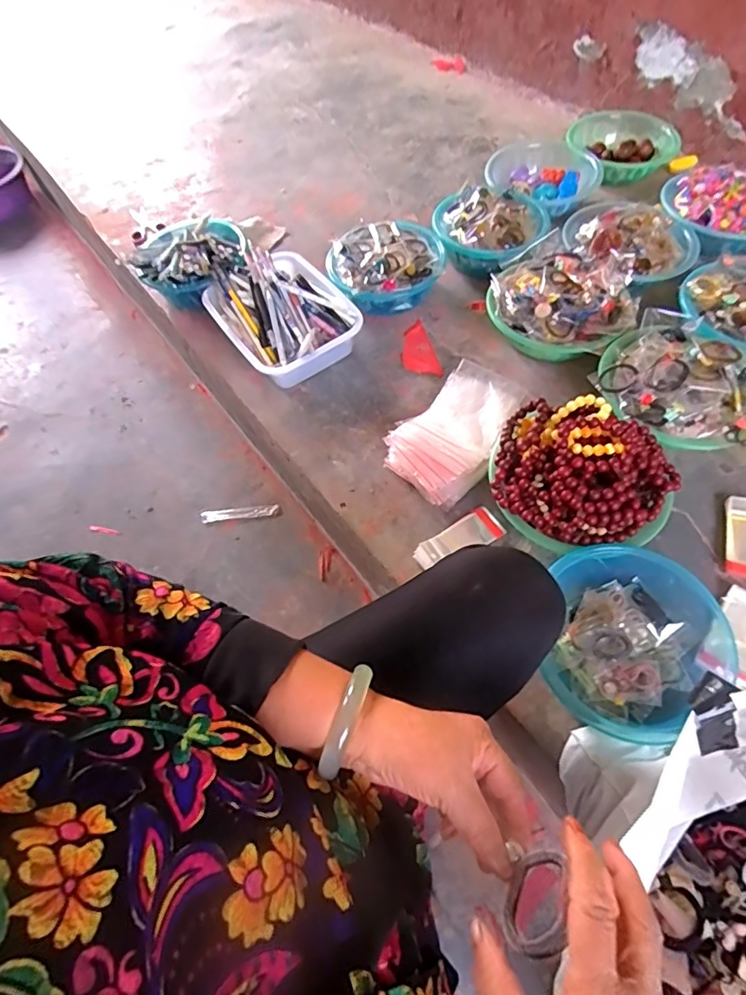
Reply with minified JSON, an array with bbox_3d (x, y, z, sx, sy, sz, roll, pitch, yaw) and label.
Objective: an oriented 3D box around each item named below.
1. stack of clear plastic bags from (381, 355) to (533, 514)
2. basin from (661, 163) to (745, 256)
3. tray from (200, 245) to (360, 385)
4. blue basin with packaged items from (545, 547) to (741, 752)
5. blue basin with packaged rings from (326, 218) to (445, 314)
[{"bbox_3d":[0.135,-0.104,0.810,0.143,0.070,0.241,36,69,21],"label":"stack of clear plastic bags"},{"bbox_3d":[0.678,-0.566,0.992,0.176,0.070,0.203,-12,60,-4],"label":"basin"},{"bbox_3d":[-0.171,-0.344,0.945,0.219,0.112,0.294,-30,62,-13],"label":"tray"},{"bbox_3d":[0.316,0.164,0.635,0.238,0.074,0.215,-35,64,-15],"label":"blue basin with packaged items"},{"bbox_3d":[0.022,-0.445,0.993,0.215,0.104,0.202,-9,60,-2],"label":"blue basin with packaged rings"}]

